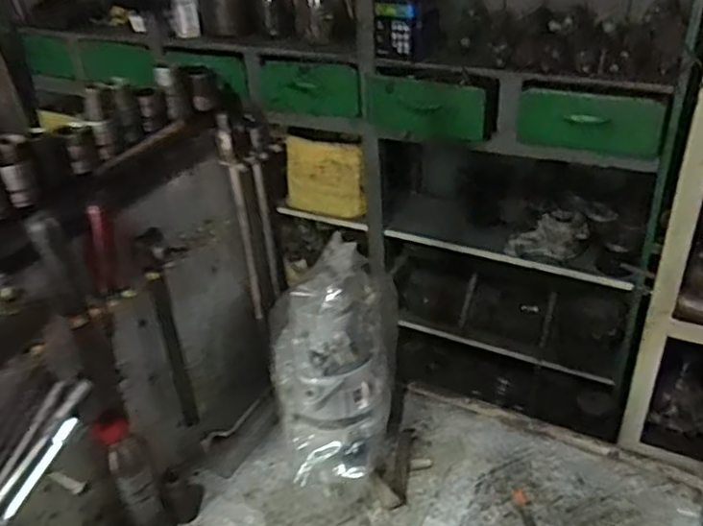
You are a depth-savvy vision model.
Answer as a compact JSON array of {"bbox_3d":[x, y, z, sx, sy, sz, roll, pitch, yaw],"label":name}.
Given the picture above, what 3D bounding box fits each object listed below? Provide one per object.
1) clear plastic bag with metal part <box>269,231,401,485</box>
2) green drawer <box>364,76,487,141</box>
[{"bbox_3d":[-0.021,0.127,0.729,0.133,0.300,0.148,-7,34,-5],"label":"clear plastic bag with metal part"},{"bbox_3d":[0.148,-0.319,1.350,0.279,0.136,0.094,16,39,28],"label":"green drawer"}]

